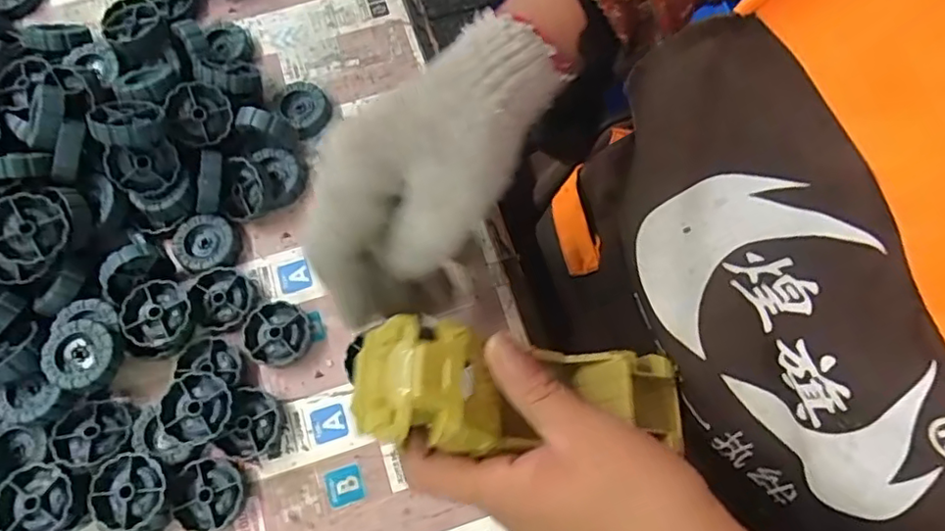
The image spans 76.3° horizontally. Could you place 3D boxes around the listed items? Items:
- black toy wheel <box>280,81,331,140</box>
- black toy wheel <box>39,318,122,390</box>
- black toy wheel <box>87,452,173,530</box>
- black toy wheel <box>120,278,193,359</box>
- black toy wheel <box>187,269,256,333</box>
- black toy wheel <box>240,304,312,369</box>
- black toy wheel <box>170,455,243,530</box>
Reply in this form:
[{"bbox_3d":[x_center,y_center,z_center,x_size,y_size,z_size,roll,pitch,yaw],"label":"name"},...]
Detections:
[{"bbox_3d":[-0.115,-0.109,0.416,0.031,0.016,0.037,-37,77,-10],"label":"black toy wheel"},{"bbox_3d":[-0.217,0.050,0.335,0.038,0.013,0.037,0,74,0],"label":"black toy wheel"},{"bbox_3d":[-0.184,0.126,0.329,0.038,0.023,0.045,-26,75,-7],"label":"black toy wheel"},{"bbox_3d":[-0.186,0.031,0.360,0.037,0.017,0.040,0,74,0],"label":"black toy wheel"},{"bbox_3d":[-0.154,0.020,0.370,0.035,0.010,0.039,-18,74,-5],"label":"black toy wheel"},{"bbox_3d":[-0.120,0.043,0.366,0.041,0.009,0.037,19,75,6],"label":"black toy wheel"},{"bbox_3d":[-0.147,0.127,0.335,0.037,0.010,0.038,0,74,0],"label":"black toy wheel"}]

